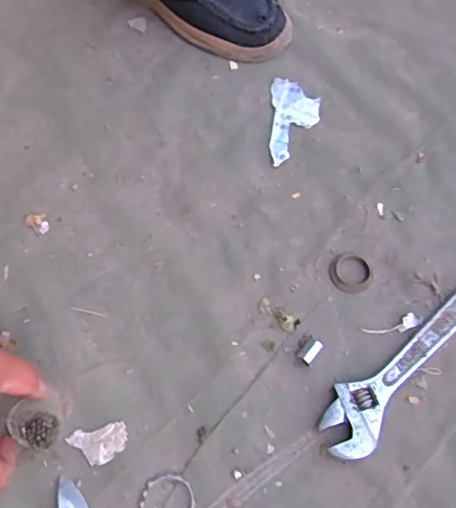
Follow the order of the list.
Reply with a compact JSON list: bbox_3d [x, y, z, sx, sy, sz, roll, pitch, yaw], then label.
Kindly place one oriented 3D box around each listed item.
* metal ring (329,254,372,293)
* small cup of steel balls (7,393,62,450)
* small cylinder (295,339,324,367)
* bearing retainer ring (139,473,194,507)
[{"bbox_3d":[0.102,0.015,0.472,0.036,0.004,0.036,-20,66,-10],"label":"metal ring"},{"bbox_3d":[-0.142,0.122,0.409,0.034,0.025,0.035,-12,65,-7],"label":"small cup of steel balls"},{"bbox_3d":[0.064,0.076,0.443,0.020,0.012,0.013,-40,71,-18],"label":"small cylinder"},{"bbox_3d":[-0.044,0.175,0.398,0.040,0.004,0.037,0,64,-1],"label":"bearing retainer ring"}]

